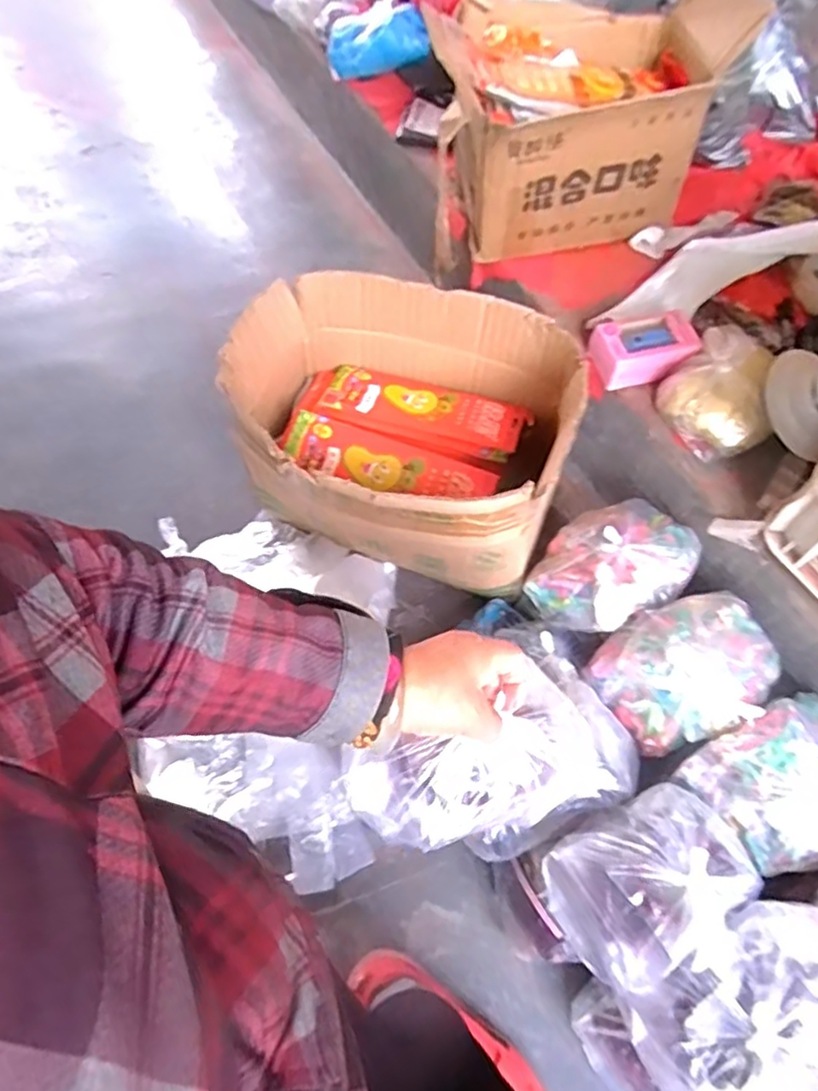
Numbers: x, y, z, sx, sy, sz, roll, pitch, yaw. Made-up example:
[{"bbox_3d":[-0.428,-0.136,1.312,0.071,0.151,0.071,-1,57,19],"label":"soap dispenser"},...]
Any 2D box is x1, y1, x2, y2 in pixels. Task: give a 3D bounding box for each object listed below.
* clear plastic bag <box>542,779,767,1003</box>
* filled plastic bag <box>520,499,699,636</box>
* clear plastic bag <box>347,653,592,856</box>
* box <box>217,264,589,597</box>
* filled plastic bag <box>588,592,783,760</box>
[{"bbox_3d":[0.208,0.283,0.556,0.168,0.071,0.119,-25,64,-12],"label":"clear plastic bag"},{"bbox_3d":[0.233,0.021,0.747,0.182,0.075,0.129,-25,64,-12],"label":"filled plastic bag"},{"bbox_3d":[0.053,0.162,0.480,0.188,0.073,0.084,-14,62,-12],"label":"clear plastic bag"},{"bbox_3d":[-0.010,-0.127,0.762,0.363,0.210,0.273,12,62,7],"label":"box"},{"bbox_3d":[0.293,0.127,0.684,0.173,0.078,0.137,-27,64,-13],"label":"filled plastic bag"}]

